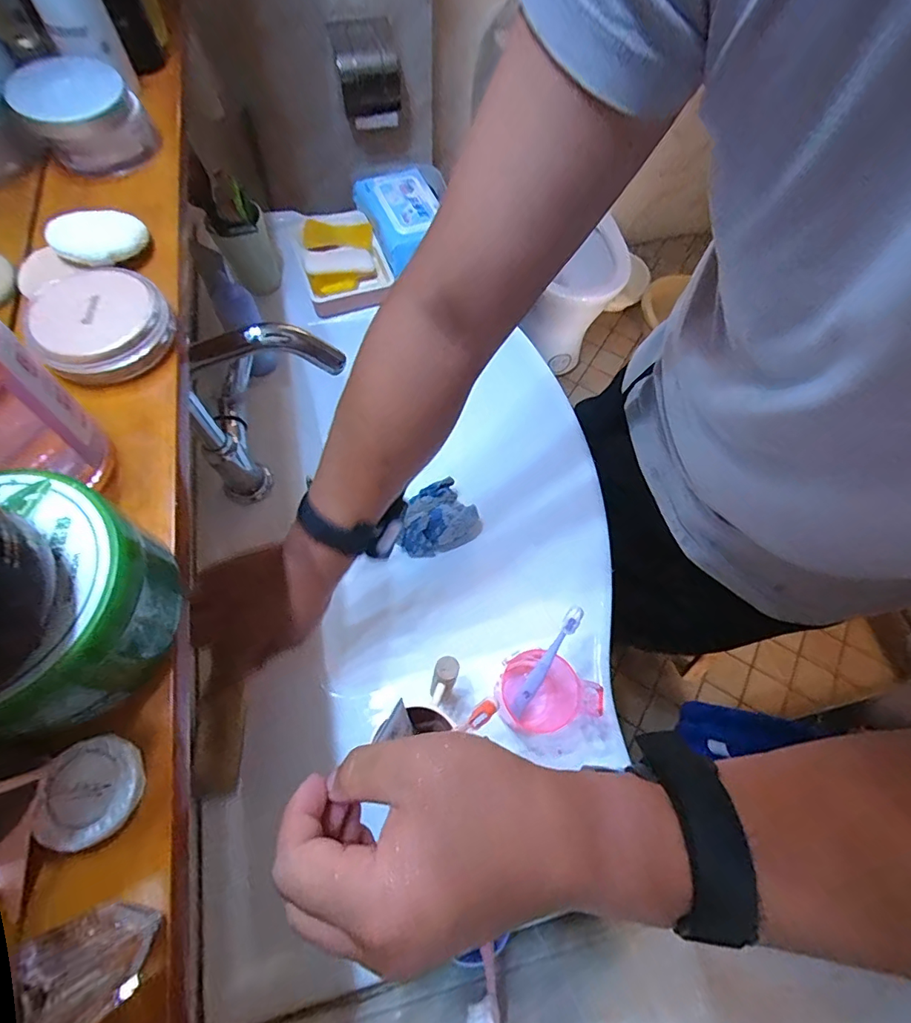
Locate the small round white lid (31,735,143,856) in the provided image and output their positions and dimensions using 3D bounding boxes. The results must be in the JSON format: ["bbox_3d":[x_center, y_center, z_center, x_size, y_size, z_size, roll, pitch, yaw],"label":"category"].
[{"bbox_3d":[-0.146,0.112,0.192,0.035,0.007,0.039,-4,65,-5],"label":"small round white lid"}]

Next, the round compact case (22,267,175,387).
[{"bbox_3d":[-0.207,-0.110,0.280,0.071,0.031,0.057,-39,72,-19],"label":"round compact case"}]

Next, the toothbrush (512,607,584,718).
[{"bbox_3d":[0.084,0.141,0.443,0.013,0.132,0.014,27,27,10],"label":"toothbrush"}]

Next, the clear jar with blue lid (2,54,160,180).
[{"bbox_3d":[-0.274,-0.293,0.356,0.077,0.055,0.073,1,64,-2],"label":"clear jar with blue lid"}]

